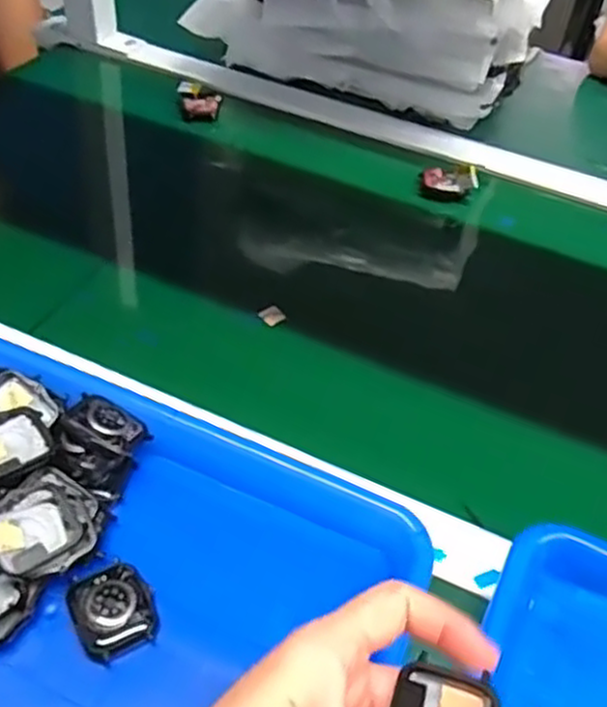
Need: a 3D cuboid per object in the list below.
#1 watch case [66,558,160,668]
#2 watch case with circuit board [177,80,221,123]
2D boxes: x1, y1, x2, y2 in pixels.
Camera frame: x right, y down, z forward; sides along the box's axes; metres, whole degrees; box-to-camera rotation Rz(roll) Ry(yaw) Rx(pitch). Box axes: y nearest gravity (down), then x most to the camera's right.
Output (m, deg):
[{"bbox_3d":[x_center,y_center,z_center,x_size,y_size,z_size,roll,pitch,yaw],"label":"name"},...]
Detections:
[{"bbox_3d":[-0.095,0.125,0.363,0.039,0.009,0.044,-21,52,-24],"label":"watch case"},{"bbox_3d":[-0.106,-0.258,0.745,0.043,0.013,0.060,1,47,-6],"label":"watch case with circuit board"}]

